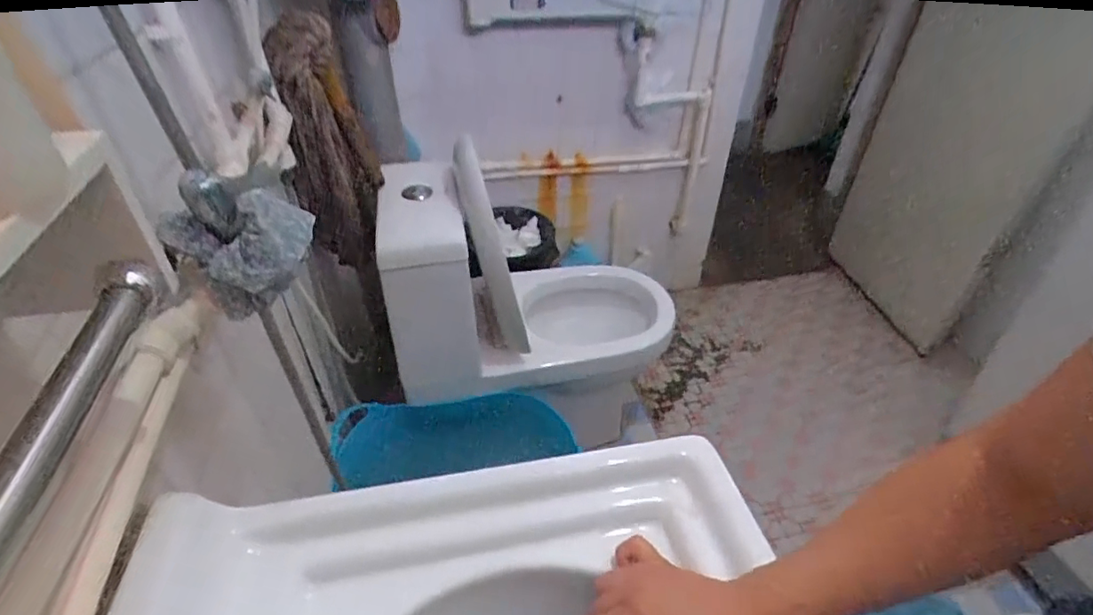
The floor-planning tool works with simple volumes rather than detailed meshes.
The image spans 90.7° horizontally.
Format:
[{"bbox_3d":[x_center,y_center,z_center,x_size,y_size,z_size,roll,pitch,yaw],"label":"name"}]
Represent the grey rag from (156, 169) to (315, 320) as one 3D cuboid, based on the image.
[{"bbox_3d":[-0.223,-0.047,0.403,0.098,0.096,0.057,-20,44,-23],"label":"grey rag"}]

